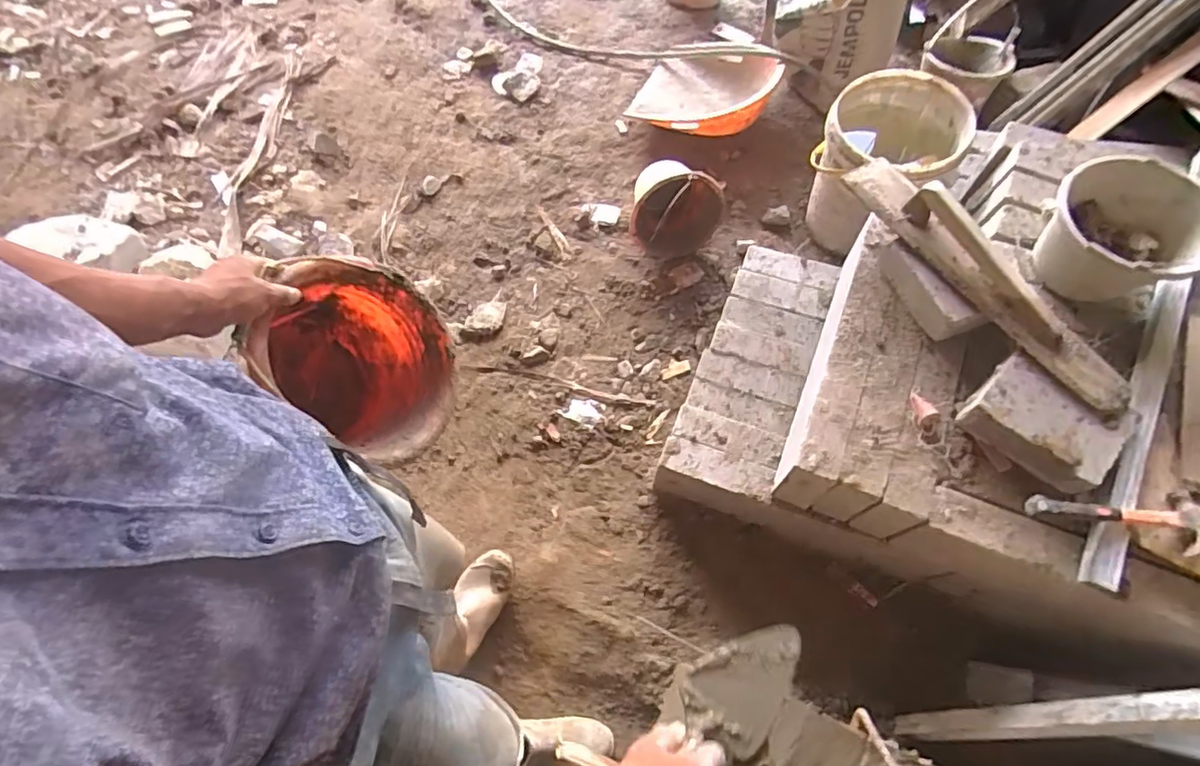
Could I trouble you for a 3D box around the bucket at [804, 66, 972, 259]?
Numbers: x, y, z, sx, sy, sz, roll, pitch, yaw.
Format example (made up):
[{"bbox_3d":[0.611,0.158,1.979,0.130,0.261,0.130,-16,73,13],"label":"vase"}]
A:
[{"bbox_3d":[0.691,-0.539,1.482,0.284,0.373,0.298,-1,66,2],"label":"bucket"}]

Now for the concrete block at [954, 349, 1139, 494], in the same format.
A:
[{"bbox_3d":[0.713,0.070,0.964,0.204,0.081,0.147,41,74,18],"label":"concrete block"}]

